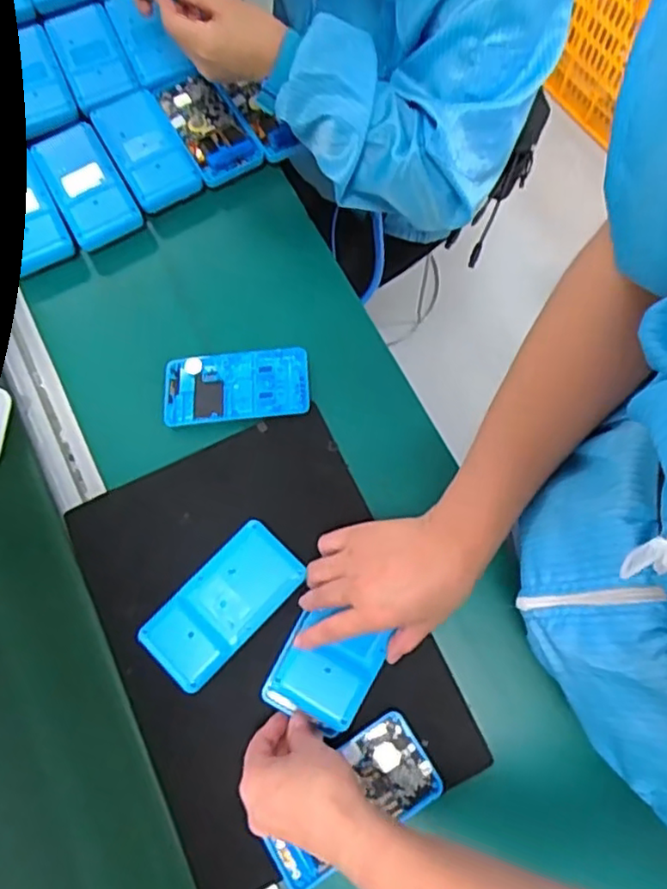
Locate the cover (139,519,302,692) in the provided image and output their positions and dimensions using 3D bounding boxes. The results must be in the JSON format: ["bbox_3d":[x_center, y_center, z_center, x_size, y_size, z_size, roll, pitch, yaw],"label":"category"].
[{"bbox_3d":[-0.092,0.136,0.551,0.070,0.024,0.137,43,79,13],"label":"cover"}]

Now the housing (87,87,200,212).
[{"bbox_3d":[-0.197,-0.310,0.688,0.068,0.035,0.134,-29,75,-7],"label":"housing"}]

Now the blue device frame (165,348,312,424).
[{"bbox_3d":[-0.093,-0.057,0.614,0.138,0.007,0.070,-5,70,3],"label":"blue device frame"}]

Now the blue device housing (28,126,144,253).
[{"bbox_3d":[-0.257,-0.267,0.671,0.067,0.041,0.136,-30,75,-9],"label":"blue device housing"}]

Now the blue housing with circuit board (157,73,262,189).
[{"bbox_3d":[-0.136,-0.340,0.699,0.069,0.033,0.136,-30,75,-7],"label":"blue housing with circuit board"}]

